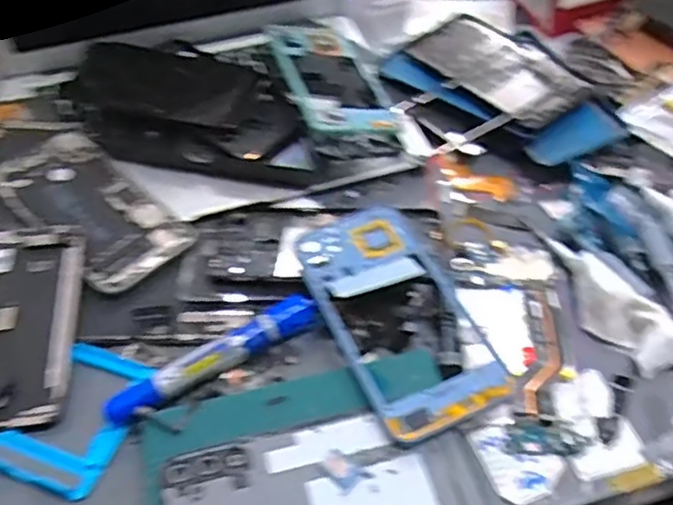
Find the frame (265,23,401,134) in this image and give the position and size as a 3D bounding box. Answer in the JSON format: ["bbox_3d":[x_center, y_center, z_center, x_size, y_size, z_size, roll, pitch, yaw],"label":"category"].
[{"bbox_3d":[-0.006,-0.152,0.566,0.084,0.010,0.178,-2,45,-23],"label":"frame"}]

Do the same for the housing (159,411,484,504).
[{"bbox_3d":[-0.008,0.120,0.340,0.152,0.013,0.067,-12,48,-8],"label":"housing"}]

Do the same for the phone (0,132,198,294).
[{"bbox_3d":[-0.175,-0.035,0.475,0.150,0.011,0.076,34,57,29],"label":"phone"}]

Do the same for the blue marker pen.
[{"bbox_3d":[-0.070,0.061,0.394,0.130,0.019,0.021,-27,52,-21],"label":"blue marker pen"}]

